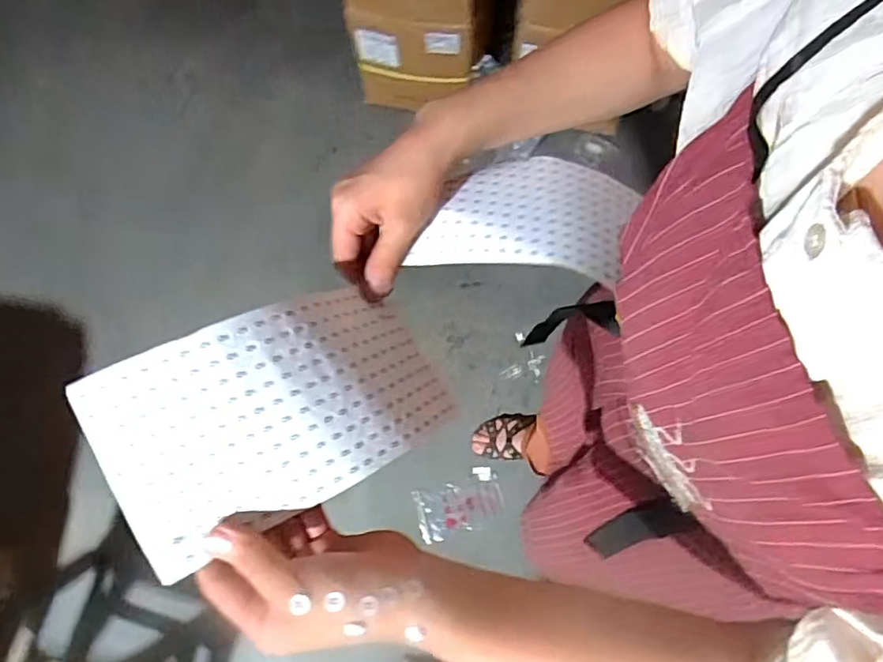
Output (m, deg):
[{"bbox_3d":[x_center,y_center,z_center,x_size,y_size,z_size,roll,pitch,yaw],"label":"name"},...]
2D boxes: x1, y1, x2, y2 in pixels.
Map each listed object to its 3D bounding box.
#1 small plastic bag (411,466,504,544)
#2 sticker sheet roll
[{"bbox_3d":[0.043,0.399,1.333,0.203,0.011,0.121,-13,82,-16],"label":"small plastic bag"},{"bbox_3d":[-0.022,-0.006,0.413,0.412,0.083,0.128,-36,75,-24],"label":"sticker sheet roll"}]

